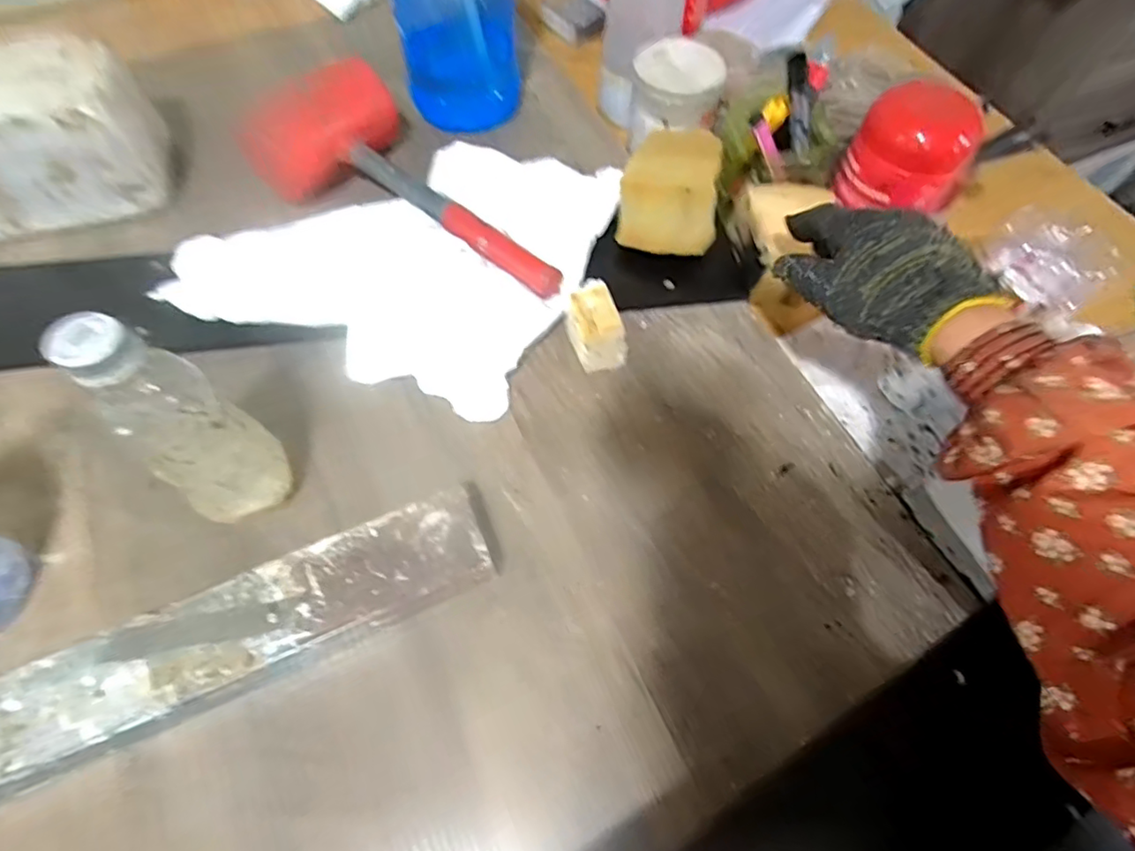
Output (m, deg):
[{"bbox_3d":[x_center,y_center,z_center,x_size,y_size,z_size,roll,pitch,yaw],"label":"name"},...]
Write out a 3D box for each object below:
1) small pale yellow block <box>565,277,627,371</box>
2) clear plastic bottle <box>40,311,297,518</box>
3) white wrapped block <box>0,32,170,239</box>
[{"bbox_3d":[0.020,-0.074,0.439,0.031,0.048,0.059,-22,65,-13],"label":"small pale yellow block"},{"bbox_3d":[-0.207,0.009,0.322,0.046,0.167,0.059,36,67,16],"label":"clear plastic bottle"},{"bbox_3d":[-0.454,-0.225,0.455,0.228,0.088,0.108,-13,63,-8],"label":"white wrapped block"}]

